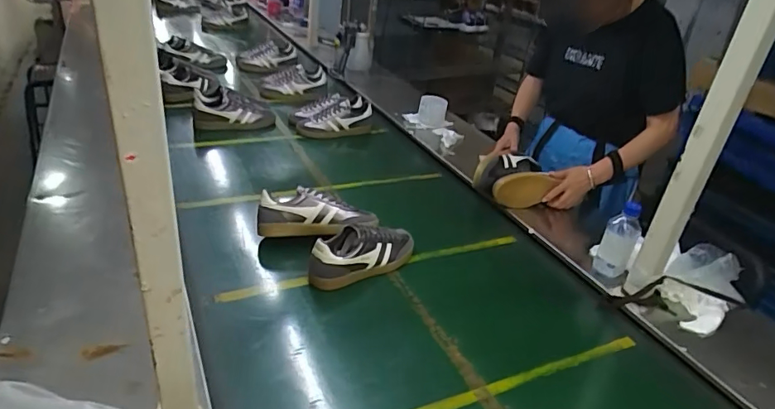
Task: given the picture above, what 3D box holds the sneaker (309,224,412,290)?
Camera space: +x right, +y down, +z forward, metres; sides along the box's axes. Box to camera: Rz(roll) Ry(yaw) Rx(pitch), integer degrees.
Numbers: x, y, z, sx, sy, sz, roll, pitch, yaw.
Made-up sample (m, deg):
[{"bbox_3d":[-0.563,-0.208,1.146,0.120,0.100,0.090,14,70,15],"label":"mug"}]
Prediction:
[{"bbox_3d":[-0.050,0.094,1.032,0.251,0.095,0.087,-15,37,-35],"label":"sneaker"}]

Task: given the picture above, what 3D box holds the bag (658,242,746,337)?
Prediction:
[{"bbox_3d":[0.648,0.167,1.038,0.138,0.095,0.216,27,34,30],"label":"bag"}]

